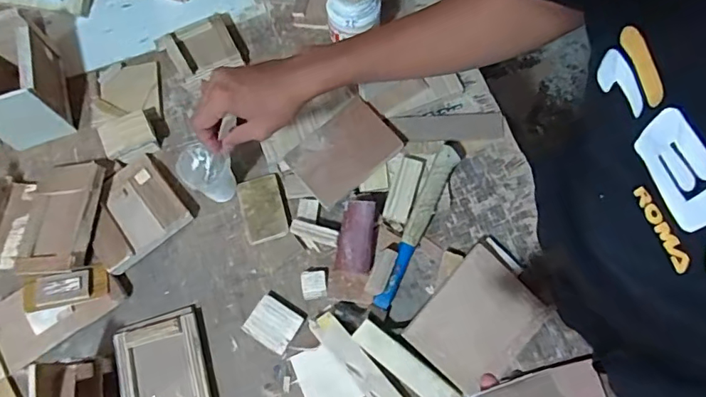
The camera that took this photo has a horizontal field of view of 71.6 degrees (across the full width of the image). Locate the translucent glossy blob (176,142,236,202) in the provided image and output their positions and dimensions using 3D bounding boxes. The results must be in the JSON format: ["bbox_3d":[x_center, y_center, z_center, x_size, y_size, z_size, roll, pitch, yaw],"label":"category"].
[{"bbox_3d":[-0.207,-0.035,0.692,0.062,0.086,0.054,24,73,9],"label":"translucent glossy blob"}]

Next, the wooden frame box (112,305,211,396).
[{"bbox_3d":[-0.246,0.242,0.636,0.112,0.023,0.177,-15,72,-4],"label":"wooden frame box"}]

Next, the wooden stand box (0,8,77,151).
[{"bbox_3d":[-0.508,-0.176,0.734,0.118,0.111,0.153,-20,72,-6],"label":"wooden stand box"}]

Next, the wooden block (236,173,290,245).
[{"bbox_3d":[-0.130,0.014,0.707,0.060,0.013,0.095,-16,72,-4],"label":"wooden block"}]

